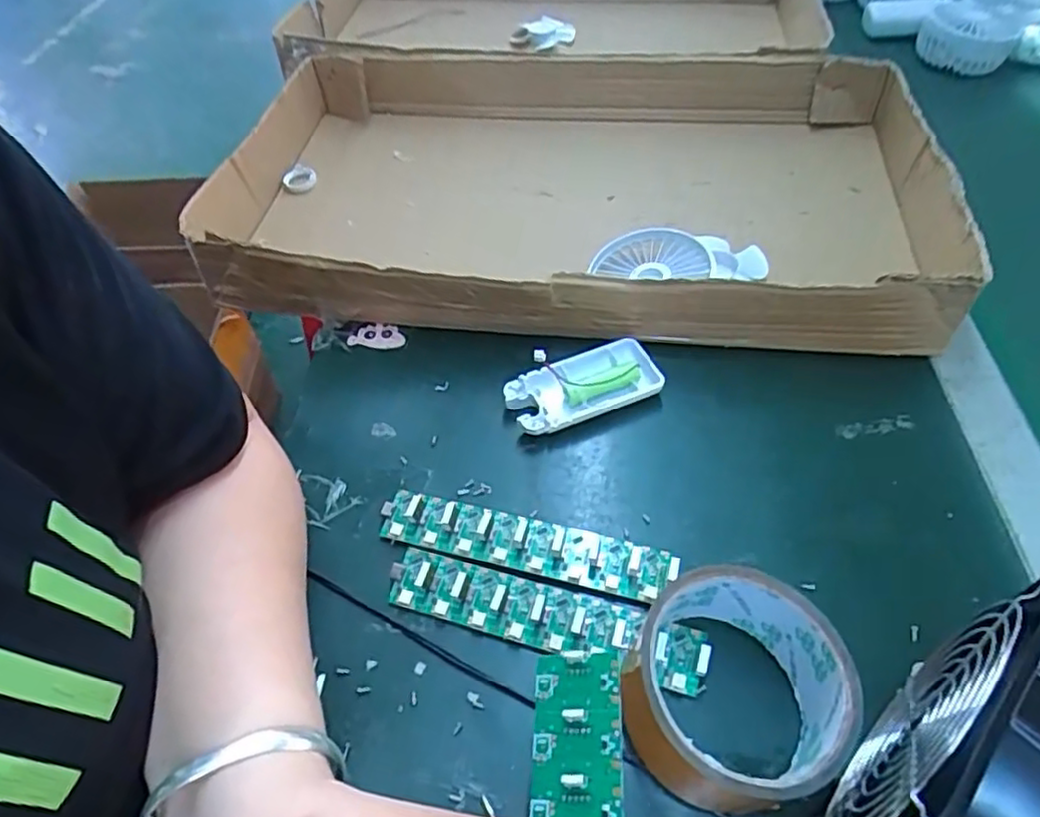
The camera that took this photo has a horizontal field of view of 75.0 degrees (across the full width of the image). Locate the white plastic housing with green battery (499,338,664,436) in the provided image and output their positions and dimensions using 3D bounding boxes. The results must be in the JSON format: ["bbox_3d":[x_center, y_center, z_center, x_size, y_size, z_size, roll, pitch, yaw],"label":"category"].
[{"bbox_3d":[0.036,-0.014,0.429,0.091,0.024,0.048,-21,52,-14],"label":"white plastic housing with green battery"}]

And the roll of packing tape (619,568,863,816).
[{"bbox_3d":[0.091,0.119,0.289,0.092,0.053,0.090,-27,54,-18],"label":"roll of packing tape"}]

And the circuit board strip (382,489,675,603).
[{"bbox_3d":[0.001,0.072,0.361,0.157,0.009,0.031,11,51,12],"label":"circuit board strip"}]

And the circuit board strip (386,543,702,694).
[{"bbox_3d":[0.011,0.100,0.334,0.156,0.014,0.034,13,52,13],"label":"circuit board strip"}]

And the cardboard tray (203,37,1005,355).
[{"bbox_3d":[0.044,-0.178,0.538,0.528,0.078,0.315,3,50,5],"label":"cardboard tray"}]

